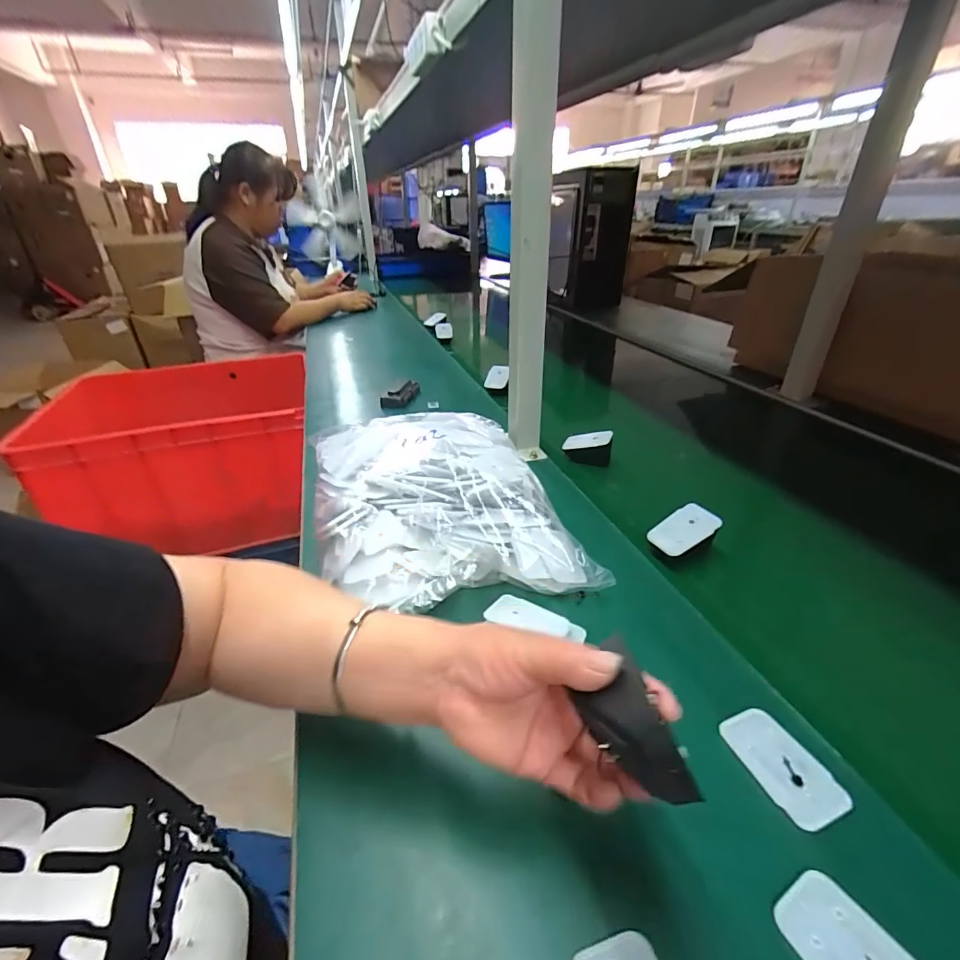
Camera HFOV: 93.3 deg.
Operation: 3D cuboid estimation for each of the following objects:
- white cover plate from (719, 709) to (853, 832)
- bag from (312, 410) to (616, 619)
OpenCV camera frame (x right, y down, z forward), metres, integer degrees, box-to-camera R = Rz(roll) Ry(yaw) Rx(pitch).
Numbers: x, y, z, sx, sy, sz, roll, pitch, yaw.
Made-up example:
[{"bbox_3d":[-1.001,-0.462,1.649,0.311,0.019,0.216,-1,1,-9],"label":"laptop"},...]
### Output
[{"bbox_3d":[0.201,0.188,0.302,0.044,0.004,0.071,-13,34,-17],"label":"white cover plate"},{"bbox_3d":[-0.054,0.020,0.511,0.249,0.082,0.323,-13,34,-16],"label":"bag"}]

